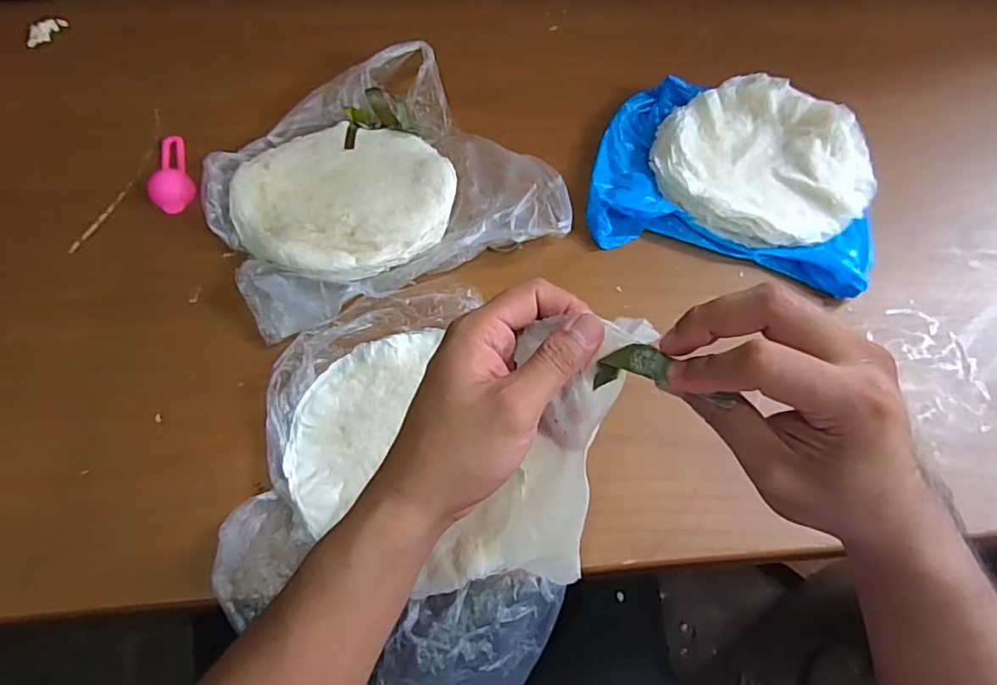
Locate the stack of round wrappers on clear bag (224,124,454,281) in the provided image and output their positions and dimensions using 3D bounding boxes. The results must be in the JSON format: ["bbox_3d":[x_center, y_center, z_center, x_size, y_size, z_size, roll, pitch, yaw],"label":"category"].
[{"bbox_3d":[-0.153,-0.142,0.564,0.205,0.029,0.194,11,61,4],"label":"stack of round wrappers on clear bag"}]

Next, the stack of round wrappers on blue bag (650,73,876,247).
[{"bbox_3d":[0.277,-0.191,0.598,0.204,0.045,0.206,-29,66,-17],"label":"stack of round wrappers on blue bag"}]

